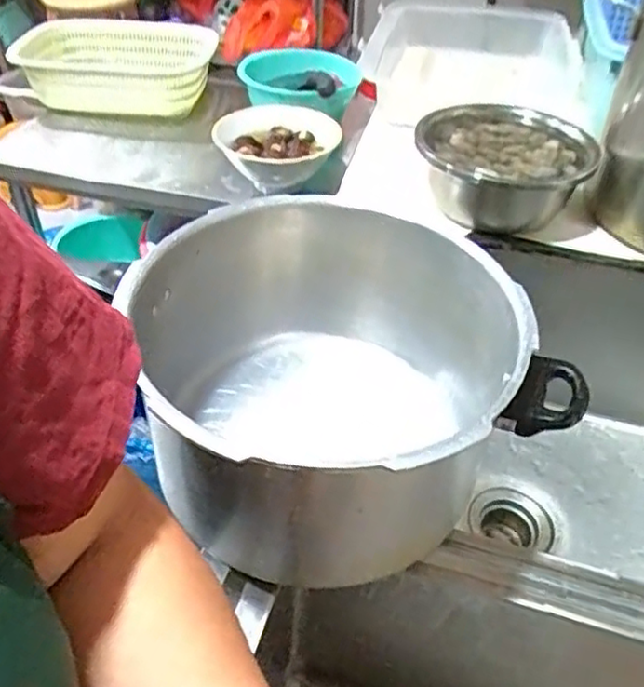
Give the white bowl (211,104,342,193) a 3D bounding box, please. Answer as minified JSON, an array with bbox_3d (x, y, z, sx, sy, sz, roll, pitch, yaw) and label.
[{"bbox_3d":[-0.074,-0.303,1.040,0.176,0.088,0.176,0,42,0],"label":"white bowl"}]

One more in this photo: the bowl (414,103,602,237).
[{"bbox_3d":[0.243,-0.237,0.881,0.218,0.093,0.219,0,42,0],"label":"bowl"}]

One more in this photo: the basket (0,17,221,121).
[{"bbox_3d":[-0.395,-0.549,1.298,0.364,0.105,0.282,-4,42,-6],"label":"basket"}]

